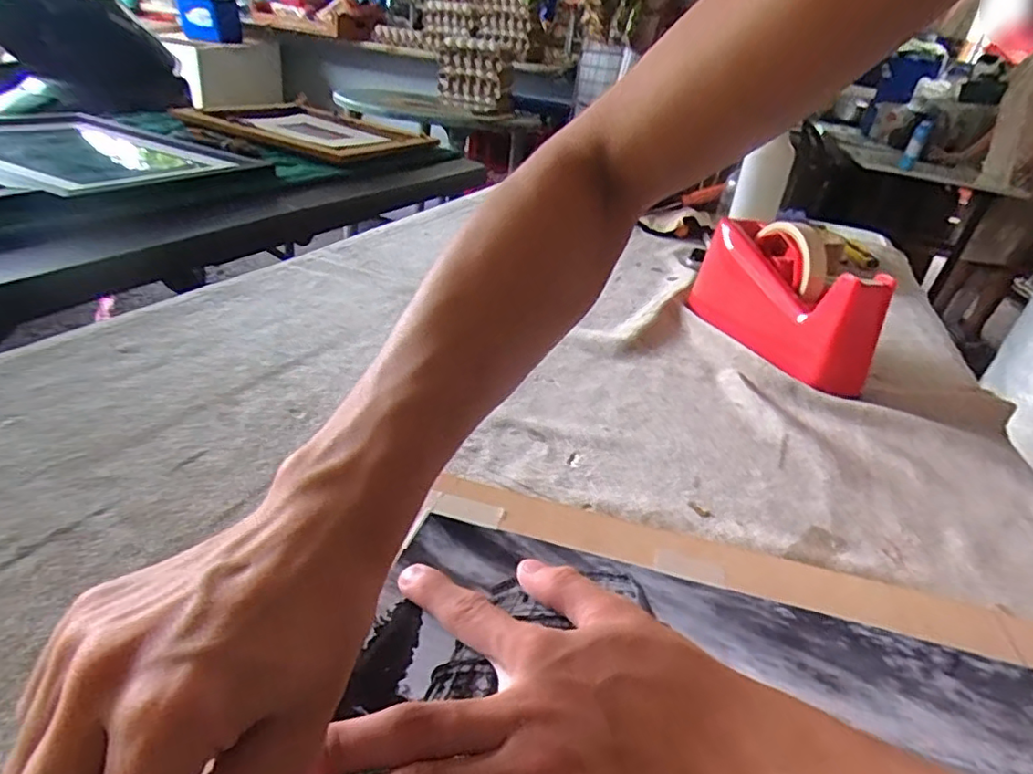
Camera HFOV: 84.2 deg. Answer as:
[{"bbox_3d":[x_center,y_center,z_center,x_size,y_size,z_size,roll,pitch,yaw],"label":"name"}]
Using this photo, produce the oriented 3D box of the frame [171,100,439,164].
[{"bbox_3d":[-0.409,-0.522,1.158,0.404,0.023,0.365,22,36,12],"label":"frame"}]

